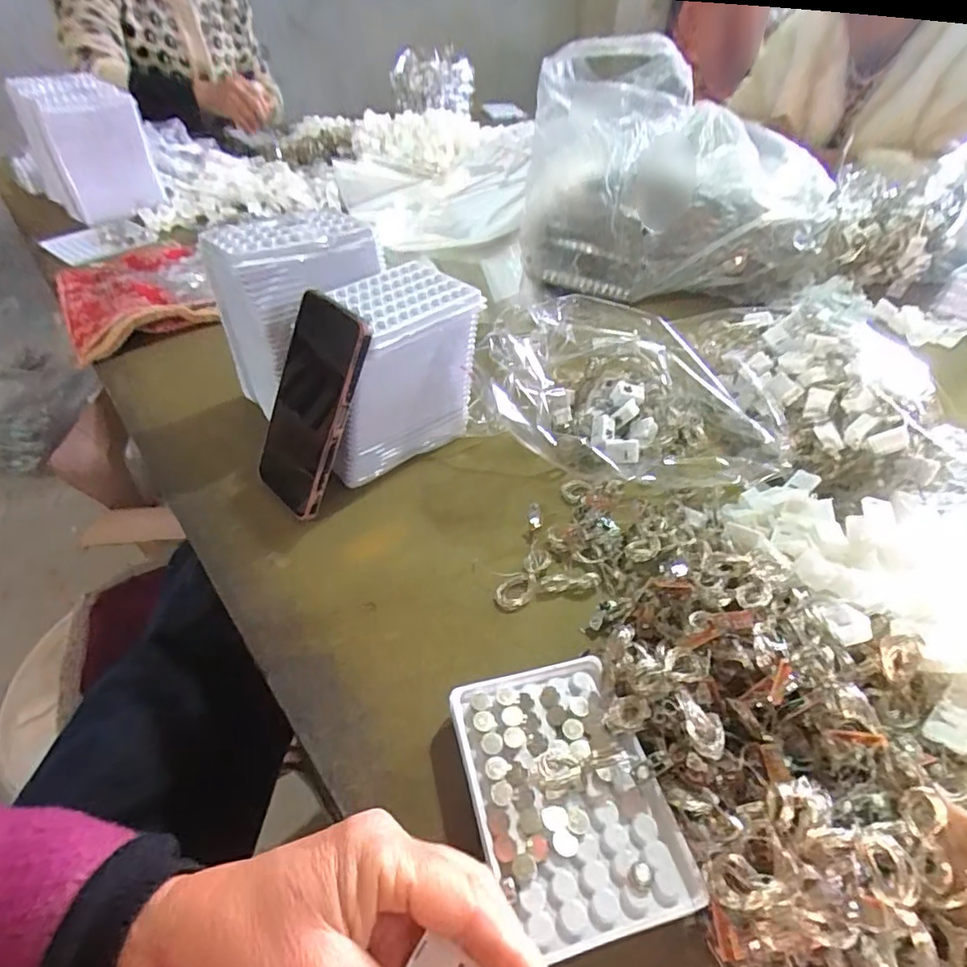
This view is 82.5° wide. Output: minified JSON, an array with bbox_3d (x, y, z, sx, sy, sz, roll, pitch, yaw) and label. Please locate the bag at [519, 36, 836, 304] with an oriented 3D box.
[{"bbox_3d":[0.252,-0.385,0.692,0.376,0.240,0.166,1,45,-1],"label":"bag"}]

